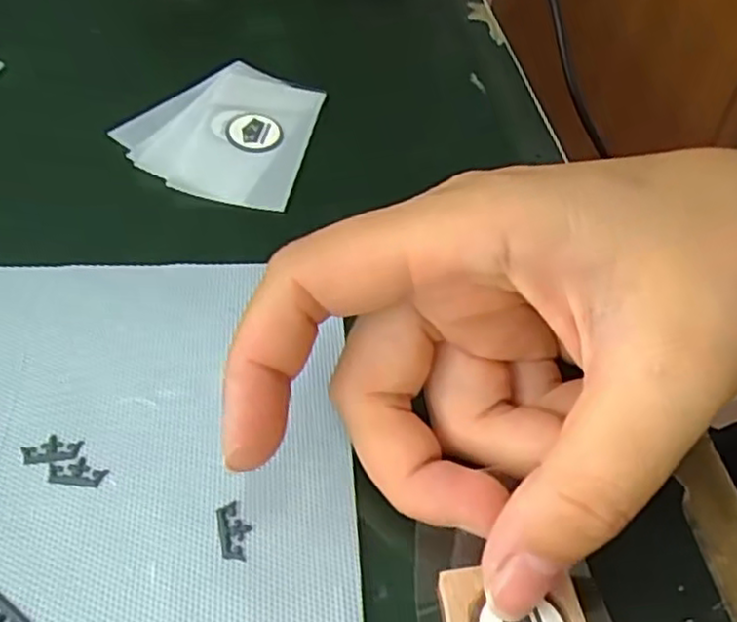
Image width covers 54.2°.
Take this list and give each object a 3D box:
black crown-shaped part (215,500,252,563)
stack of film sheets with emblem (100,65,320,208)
[{"bbox_3d":[-0.031,0.050,0.164,0.007,0.004,0.013,-10,50,-14],"label":"black crown-shaped part"},{"bbox_3d":[-0.054,-0.070,0.268,0.066,0.004,0.077,12,50,3],"label":"stack of film sheets with emblem"}]

